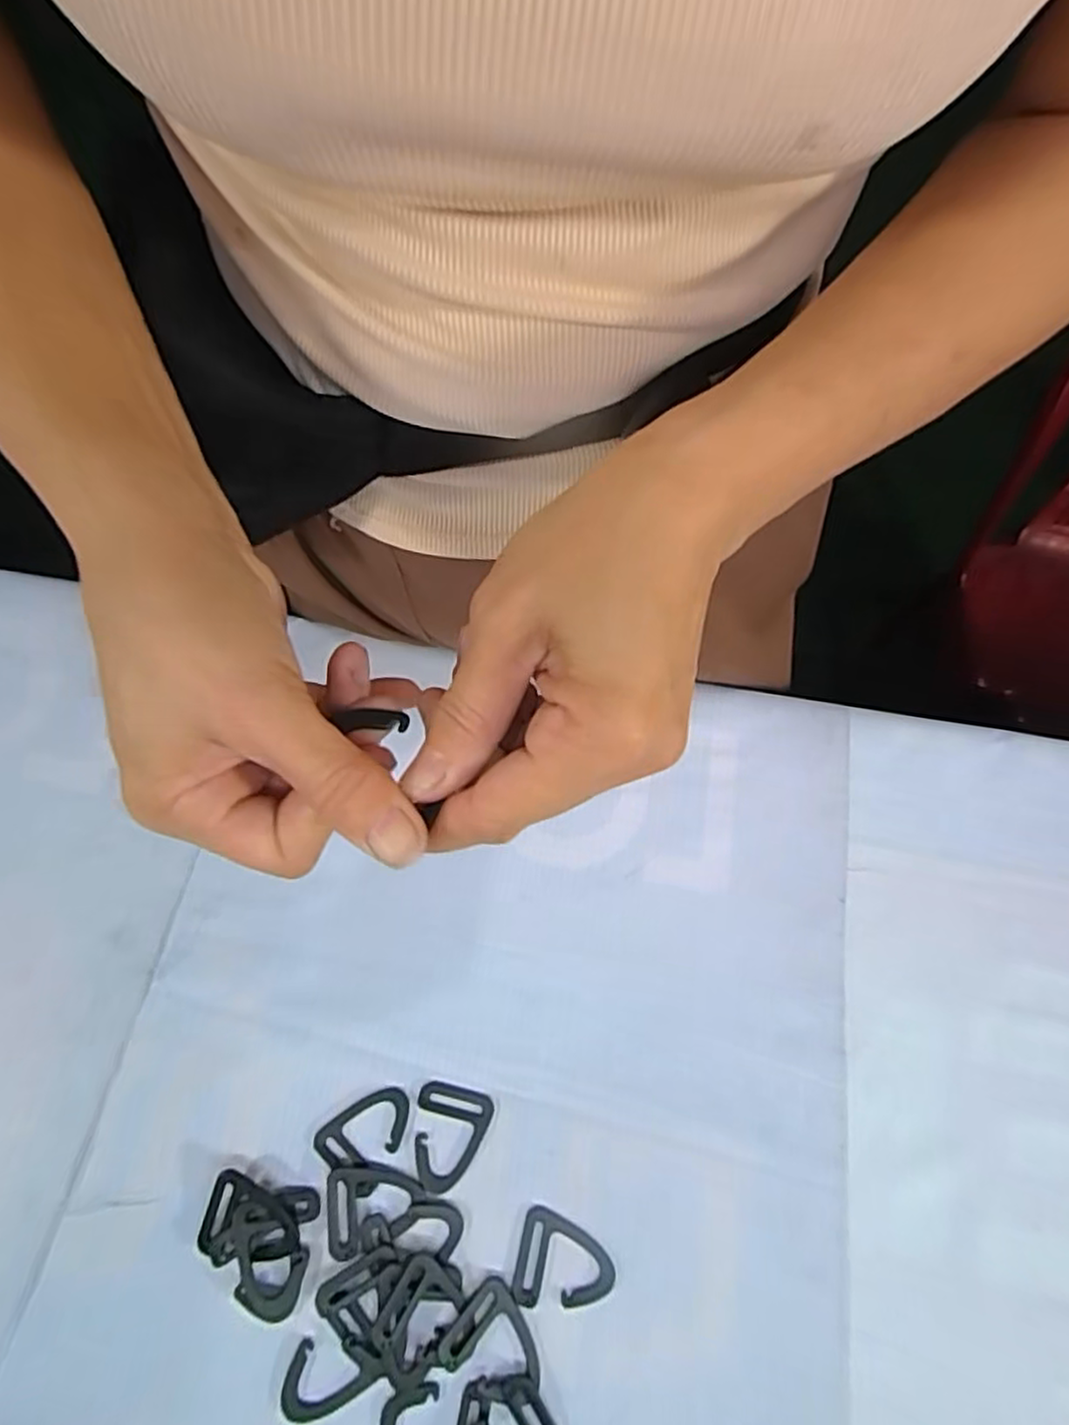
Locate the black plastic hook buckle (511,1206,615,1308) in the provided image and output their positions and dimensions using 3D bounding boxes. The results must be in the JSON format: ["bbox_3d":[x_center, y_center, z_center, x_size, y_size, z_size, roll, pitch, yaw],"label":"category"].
[{"bbox_3d":[0.014,0.249,0.312,0.043,0.004,0.036,14,67,3],"label":"black plastic hook buckle"}]

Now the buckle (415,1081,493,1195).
[{"bbox_3d":[-0.042,0.203,0.331,0.036,0.004,0.044,13,67,3],"label":"buckle"}]

